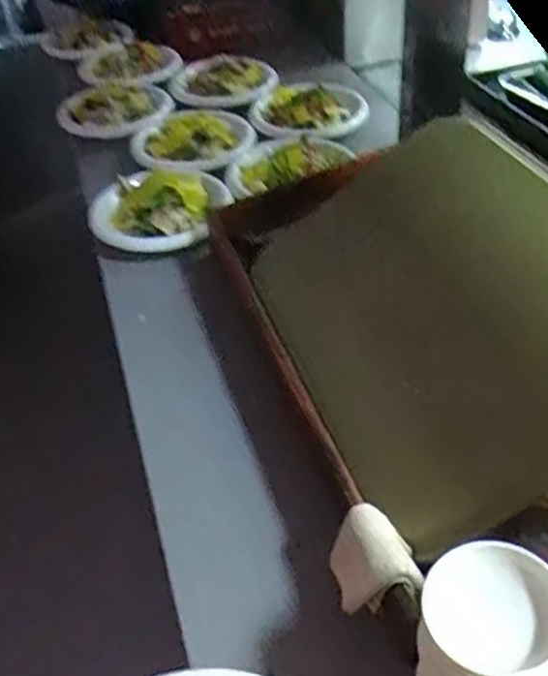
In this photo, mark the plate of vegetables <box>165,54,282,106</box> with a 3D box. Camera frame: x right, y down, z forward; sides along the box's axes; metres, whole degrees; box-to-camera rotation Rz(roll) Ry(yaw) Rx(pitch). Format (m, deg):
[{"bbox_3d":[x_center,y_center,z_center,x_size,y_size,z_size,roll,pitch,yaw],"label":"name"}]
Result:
[{"bbox_3d":[-0.102,-0.517,1.393,0.207,0.043,0.191,-1,43,1],"label":"plate of vegetables"}]

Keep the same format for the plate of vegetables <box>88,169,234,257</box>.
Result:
[{"bbox_3d":[-0.175,-0.201,1.072,0.203,0.052,0.216,-1,43,1],"label":"plate of vegetables"}]

